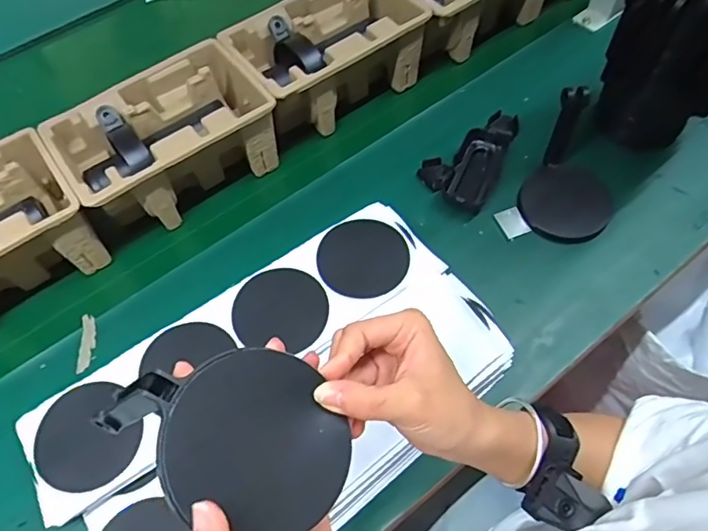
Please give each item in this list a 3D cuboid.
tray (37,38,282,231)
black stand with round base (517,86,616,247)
[{"bbox_3d":[-0.210,-0.140,0.624,0.234,0.114,0.147,-33,65,-16],"label":"tray"},{"bbox_3d":[0.235,-0.094,0.557,0.097,0.113,0.101,25,65,14],"label":"black stand with round base"}]

